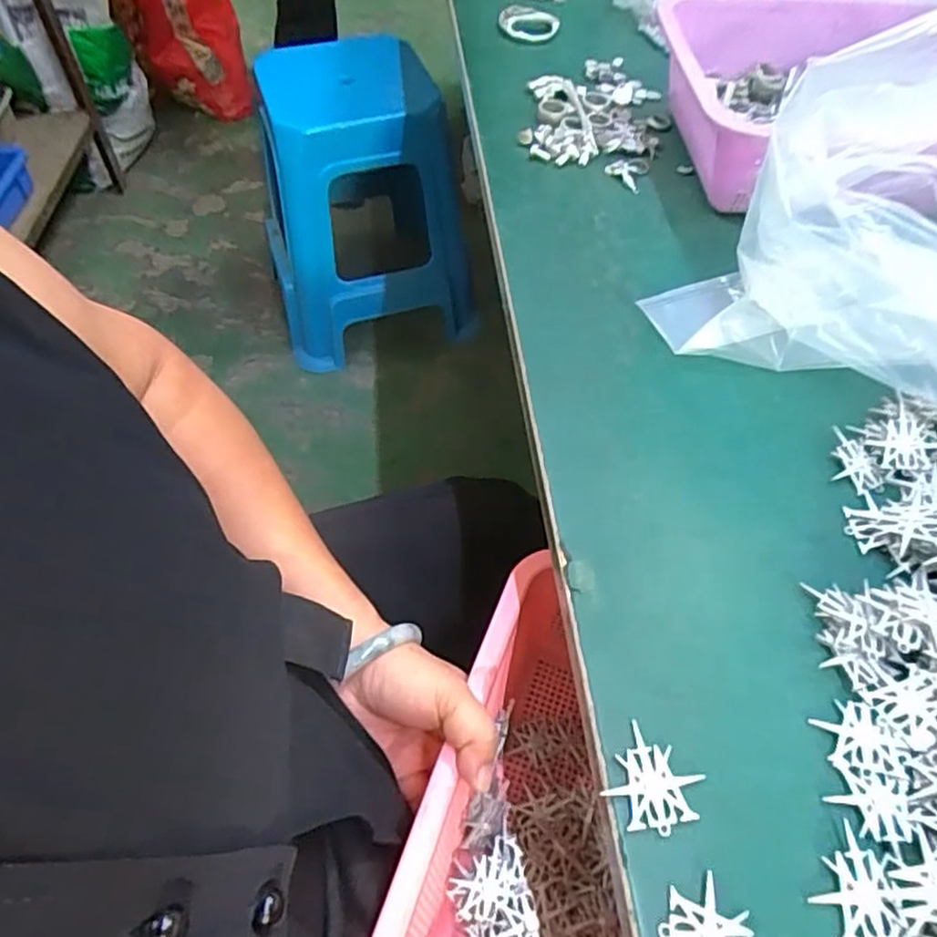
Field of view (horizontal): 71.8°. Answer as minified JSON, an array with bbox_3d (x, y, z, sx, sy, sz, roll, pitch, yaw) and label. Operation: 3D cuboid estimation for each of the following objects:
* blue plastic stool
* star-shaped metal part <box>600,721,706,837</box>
[{"bbox_3d":[-0.215,-0.489,1.268,0.372,0.507,0.333,-13,58,-10],"label":"blue plastic stool"},{"bbox_3d":[0.075,0.130,0.264,0.034,0.004,0.035,30,62,17],"label":"star-shaped metal part"}]

